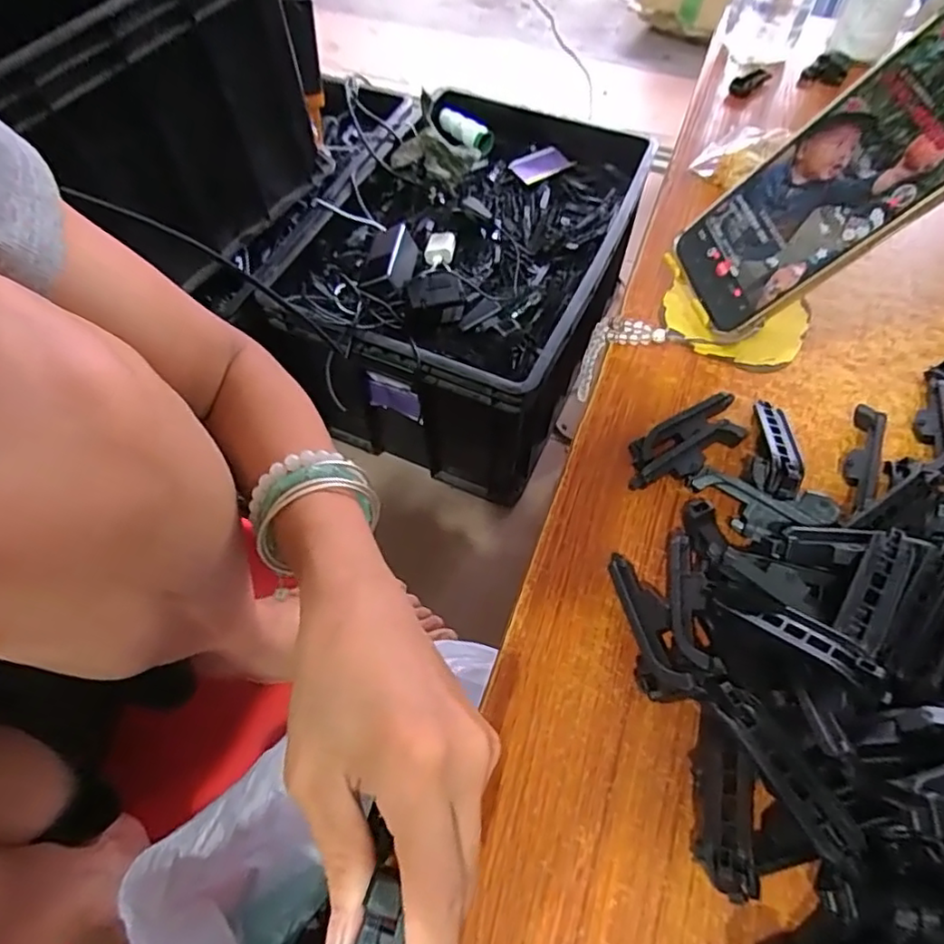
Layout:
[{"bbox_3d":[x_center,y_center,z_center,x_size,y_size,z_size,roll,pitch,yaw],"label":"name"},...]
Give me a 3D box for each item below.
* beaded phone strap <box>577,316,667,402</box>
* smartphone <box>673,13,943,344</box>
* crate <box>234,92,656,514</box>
[{"bbox_3d":[0.091,-0.078,0.411,0.030,0.085,0.023,13,57,-18],"label":"beaded phone strap"},{"bbox_3d":[0.189,-0.148,0.316,0.009,0.168,0.081,7,58,-42],"label":"smartphone"},{"bbox_3d":[-0.001,-0.312,1.015,0.419,0.299,0.571,21,62,13],"label":"crate"}]

